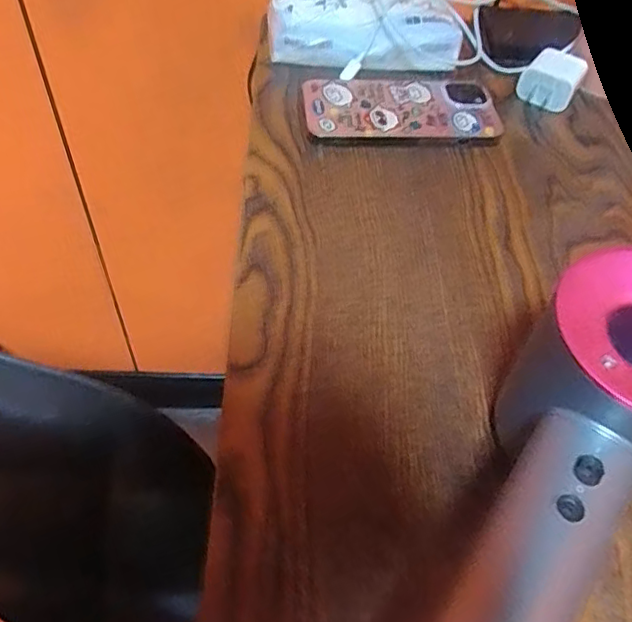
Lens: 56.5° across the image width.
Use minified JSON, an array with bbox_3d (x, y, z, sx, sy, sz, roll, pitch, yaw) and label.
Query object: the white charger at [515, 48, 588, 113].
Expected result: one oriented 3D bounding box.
[{"bbox_3d":[0.186,-0.182,0.468,0.042,0.031,0.045,26,55,15],"label":"white charger"}]

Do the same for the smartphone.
[{"bbox_3d":[0.063,-0.149,0.441,0.143,0.017,0.071,-5,53,-8],"label":"smartphone"}]

